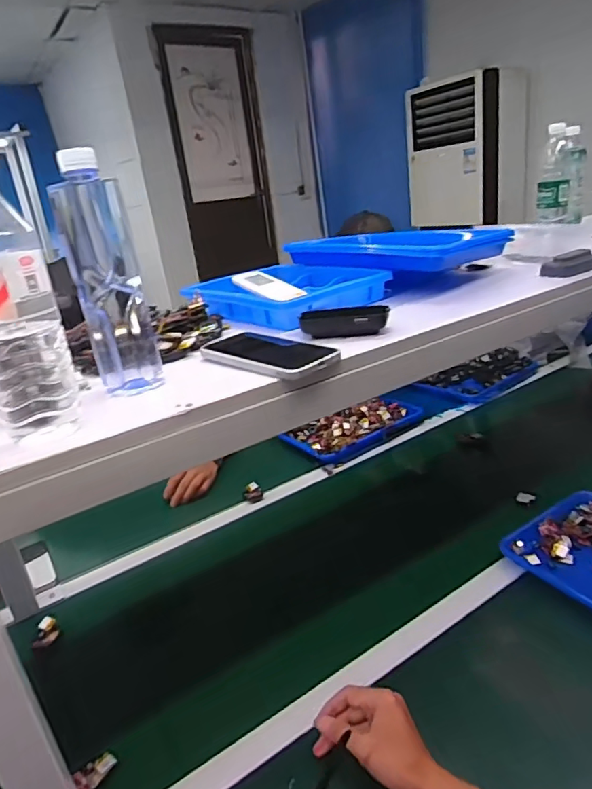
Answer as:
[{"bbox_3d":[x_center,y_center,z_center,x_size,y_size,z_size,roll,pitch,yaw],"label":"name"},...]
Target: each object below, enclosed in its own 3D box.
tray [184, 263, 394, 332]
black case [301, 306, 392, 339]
[{"bbox_3d":[-0.031,-0.165,0.827,0.228,0.051,0.298,-22,25,-34],"label":"tray"},{"bbox_3d":[0.058,-0.087,0.626,0.105,0.035,0.024,-5,21,8],"label":"black case"}]

